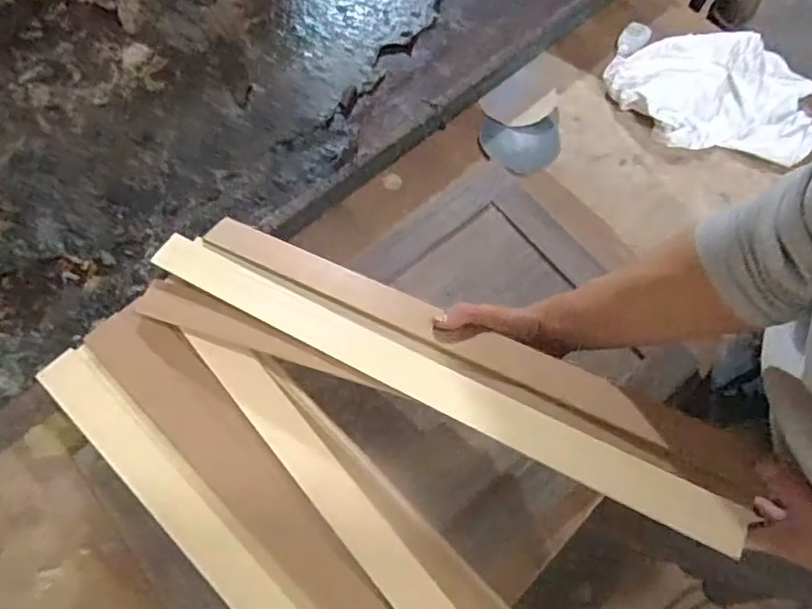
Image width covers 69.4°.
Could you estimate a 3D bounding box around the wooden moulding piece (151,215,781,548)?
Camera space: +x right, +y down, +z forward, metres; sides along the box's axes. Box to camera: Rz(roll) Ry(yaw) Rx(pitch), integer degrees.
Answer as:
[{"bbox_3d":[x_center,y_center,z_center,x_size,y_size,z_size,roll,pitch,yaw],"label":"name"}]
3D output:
[{"bbox_3d":[0.023,0.043,0.550,0.566,0.029,0.094,24,69,15],"label":"wooden moulding piece"}]

